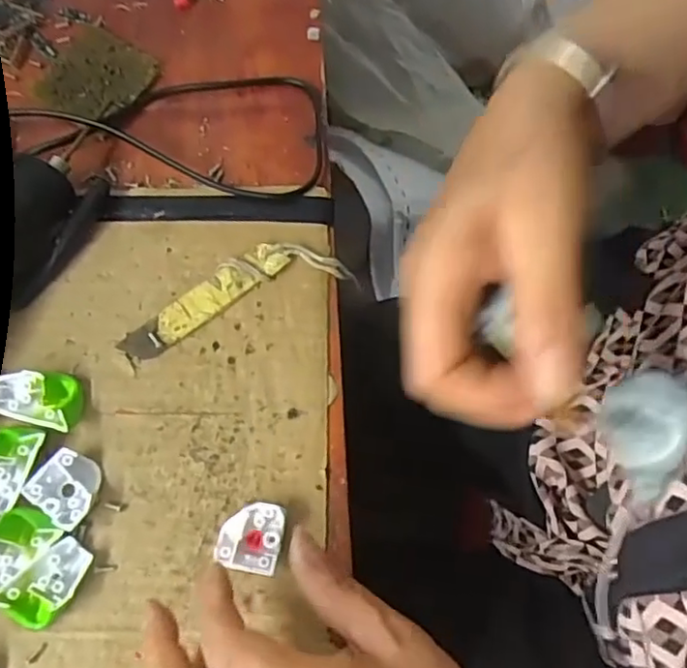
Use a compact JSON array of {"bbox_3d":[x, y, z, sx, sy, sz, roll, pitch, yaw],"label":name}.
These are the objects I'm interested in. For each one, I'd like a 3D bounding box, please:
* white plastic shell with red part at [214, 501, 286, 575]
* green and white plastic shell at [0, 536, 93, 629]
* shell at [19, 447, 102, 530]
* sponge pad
[{"bbox_3d":[-0.046,0.099,0.315,0.031,0.009,0.031,10,73,3],"label":"white plastic shell with red part"},{"bbox_3d":[-0.142,0.121,0.309,0.041,0.016,0.026,-39,77,-11],"label":"green and white plastic shell"},{"bbox_3d":[-0.137,0.077,0.322,0.031,0.015,0.030,40,77,11],"label":"shell"},{"bbox_3d":[-0.152,-0.160,0.397,0.063,0.005,0.061,25,75,7],"label":"sponge pad"}]

